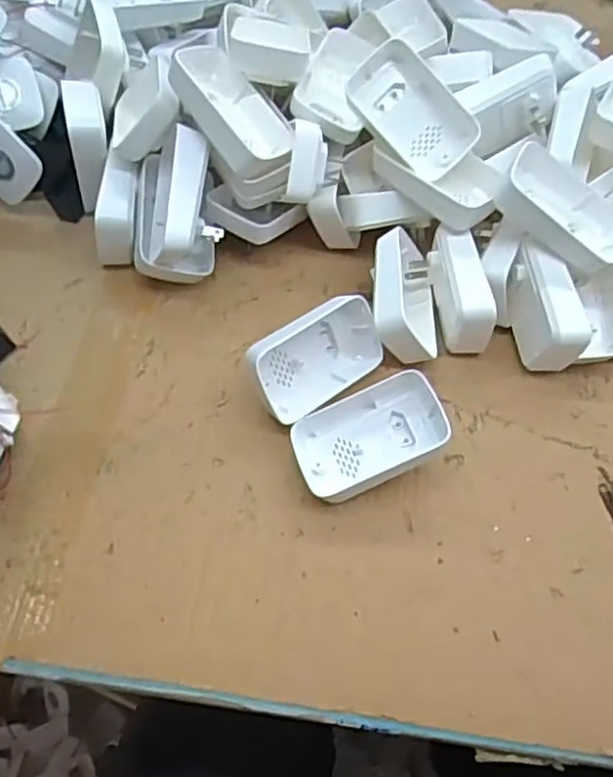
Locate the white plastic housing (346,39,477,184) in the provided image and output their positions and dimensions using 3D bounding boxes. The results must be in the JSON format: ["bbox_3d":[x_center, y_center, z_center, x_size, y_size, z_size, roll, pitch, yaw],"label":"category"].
[{"bbox_3d":[0.078,-0.202,0.498,0.058,0.019,0.096,-45,96,2],"label":"white plastic housing"}]

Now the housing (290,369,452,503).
[{"bbox_3d":[0.041,0.029,0.445,0.096,0.032,0.062,-25,65,-15],"label":"housing"}]

